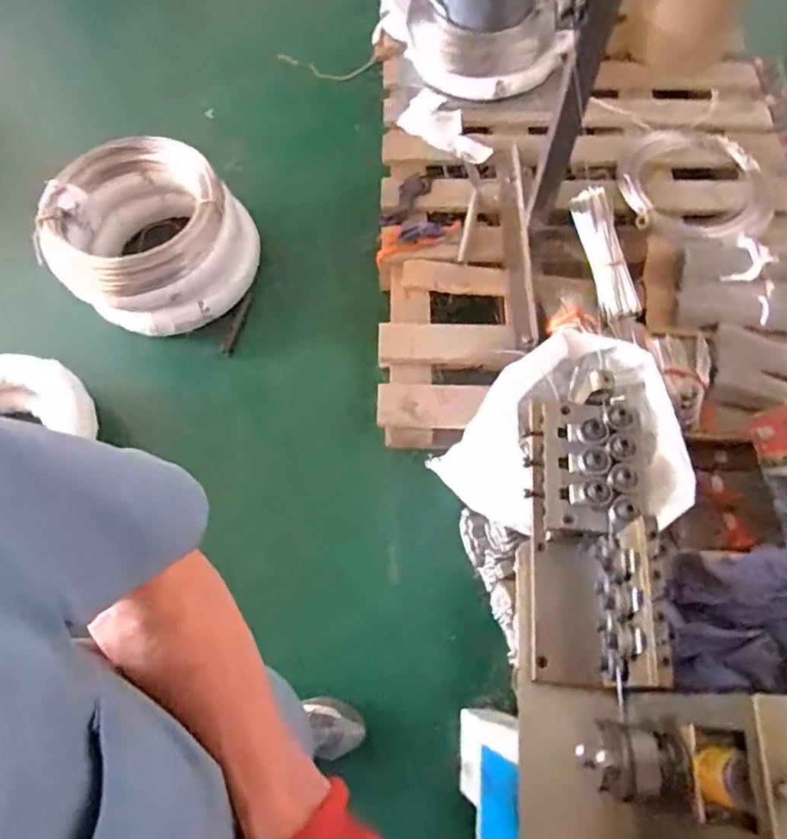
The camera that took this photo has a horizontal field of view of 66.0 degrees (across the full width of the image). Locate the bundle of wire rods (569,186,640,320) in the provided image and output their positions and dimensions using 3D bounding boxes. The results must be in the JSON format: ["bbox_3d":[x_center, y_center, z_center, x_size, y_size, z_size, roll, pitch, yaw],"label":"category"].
[{"bbox_3d":[0.505,-0.394,1.450,0.085,0.057,0.322,-12,79,-4],"label":"bundle of wire rods"}]

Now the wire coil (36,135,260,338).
[{"bbox_3d":[-0.617,-0.465,1.556,0.465,0.233,0.442,0,67,1],"label":"wire coil"}]

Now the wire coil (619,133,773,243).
[{"bbox_3d":[0.766,-0.598,1.532,0.383,0.040,0.388,0,67,1],"label":"wire coil"}]

